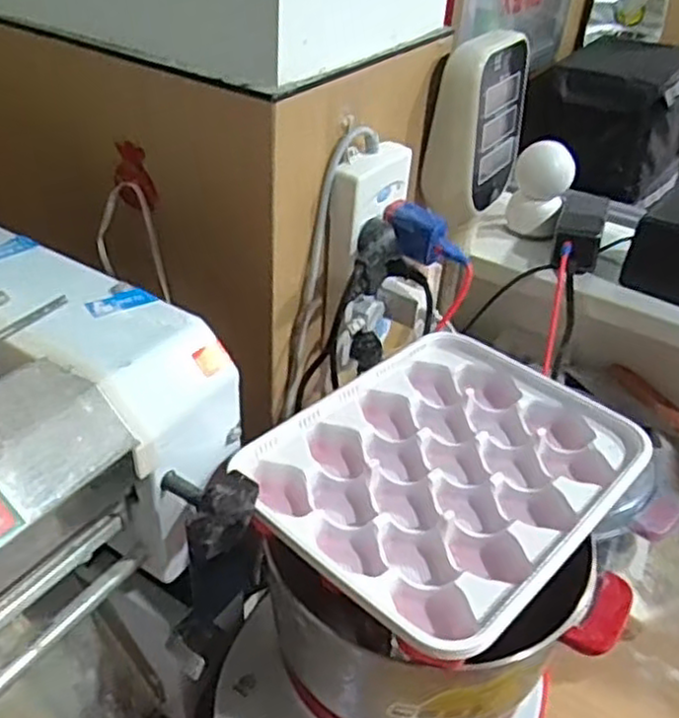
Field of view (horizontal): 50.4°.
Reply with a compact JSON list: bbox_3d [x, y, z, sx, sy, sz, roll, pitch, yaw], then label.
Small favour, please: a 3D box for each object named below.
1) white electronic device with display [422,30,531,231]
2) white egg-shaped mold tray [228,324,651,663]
[{"bbox_3d":[0.155,-0.255,0.791,0.062,0.182,0.135,23,41,23],"label":"white electronic device with display"},{"bbox_3d":[0.082,0.086,0.556,0.225,0.047,0.283,32,45,31],"label":"white egg-shaped mold tray"}]

